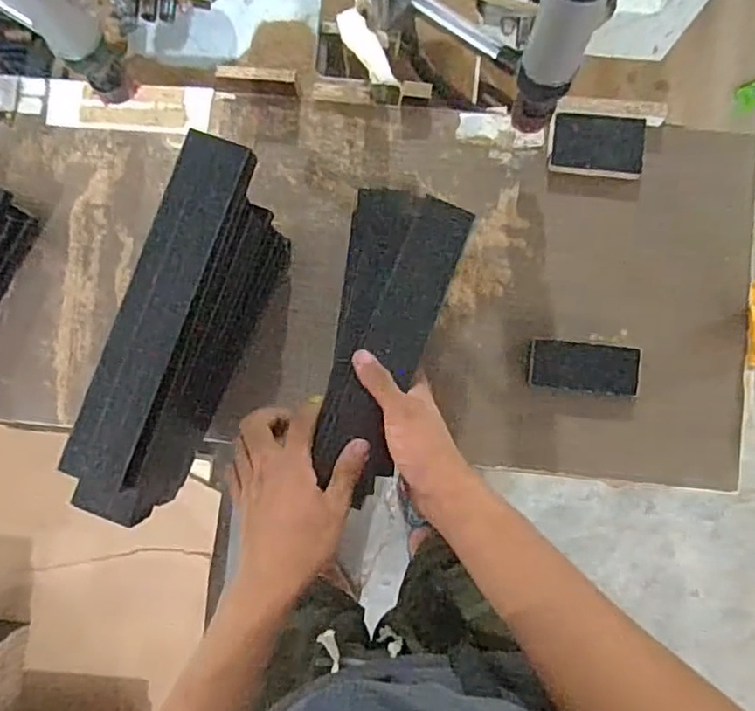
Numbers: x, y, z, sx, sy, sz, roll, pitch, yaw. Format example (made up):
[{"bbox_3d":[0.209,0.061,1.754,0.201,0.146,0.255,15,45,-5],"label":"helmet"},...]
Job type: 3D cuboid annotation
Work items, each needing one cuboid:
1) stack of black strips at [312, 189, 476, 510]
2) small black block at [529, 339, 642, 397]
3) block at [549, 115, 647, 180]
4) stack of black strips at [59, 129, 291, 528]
[{"bbox_3d":[0.000,-0.016,0.576,0.103,0.047,0.268,15,89,2],"label":"stack of black strips"},{"bbox_3d":[0.211,0.012,0.629,0.105,0.019,0.049,6,87,1],"label":"small black block"},{"bbox_3d":[0.226,-0.215,0.635,0.089,0.016,0.059,7,87,1],"label":"block"},{"bbox_3d":[-0.167,-0.019,0.559,0.066,0.166,0.317,20,88,2],"label":"stack of black strips"}]

